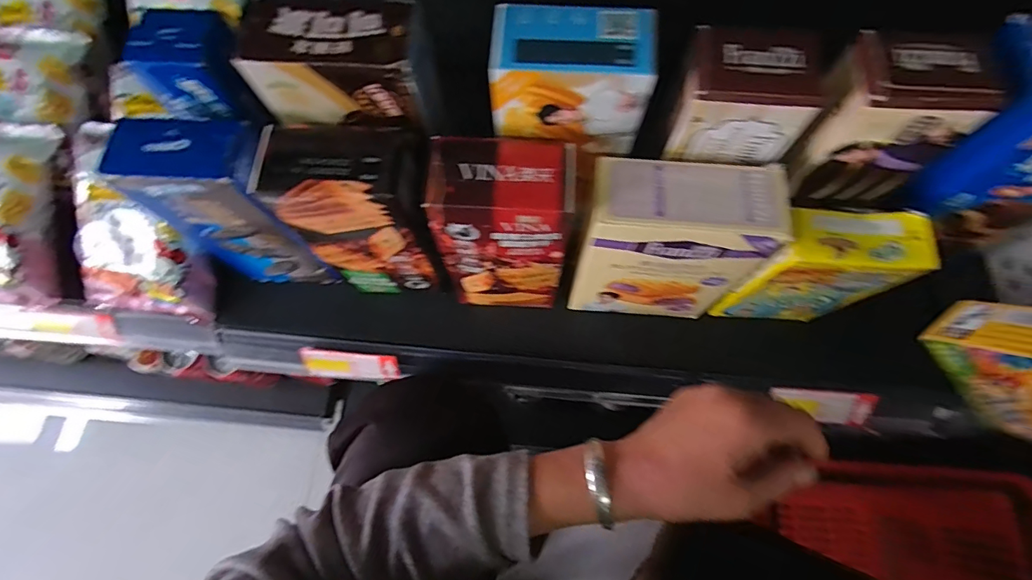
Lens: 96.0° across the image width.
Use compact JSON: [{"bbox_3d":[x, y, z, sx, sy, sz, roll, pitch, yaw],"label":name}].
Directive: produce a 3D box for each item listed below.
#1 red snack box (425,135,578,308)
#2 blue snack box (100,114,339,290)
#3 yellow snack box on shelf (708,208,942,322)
[{"bbox_3d":[-0.007,-0.042,0.367,0.092,0.184,0.057,3,70,3],"label":"red snack box"},{"bbox_3d":[-0.219,-0.060,0.384,0.111,0.185,0.049,6,70,3],"label":"blue snack box"},{"bbox_3d":[0.229,-0.012,0.372,0.095,0.144,0.039,2,70,2],"label":"yellow snack box on shelf"}]

